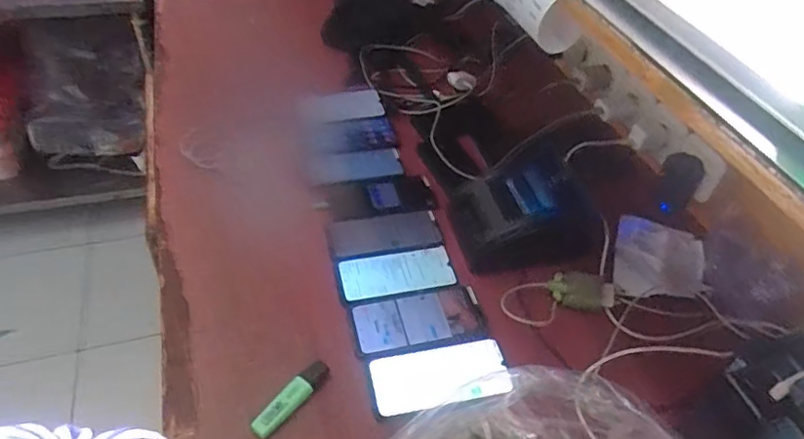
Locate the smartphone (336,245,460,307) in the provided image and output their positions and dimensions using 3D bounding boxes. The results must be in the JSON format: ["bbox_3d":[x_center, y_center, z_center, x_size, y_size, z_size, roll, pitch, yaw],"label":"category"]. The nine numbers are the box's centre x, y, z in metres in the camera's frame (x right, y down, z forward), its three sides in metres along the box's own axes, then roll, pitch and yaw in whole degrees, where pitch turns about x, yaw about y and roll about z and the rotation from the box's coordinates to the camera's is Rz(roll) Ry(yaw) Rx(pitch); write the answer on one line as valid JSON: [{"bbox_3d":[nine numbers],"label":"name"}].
[{"bbox_3d":[-0.008,0.073,0.796,0.159,0.012,0.073,-9,47,-14],"label":"smartphone"}]

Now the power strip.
[{"bbox_3d":[0.366,-0.174,0.912,0.088,0.066,0.351,-8,47,-14],"label":"power strip"}]

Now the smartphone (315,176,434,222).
[{"bbox_3d":[-0.044,-0.037,0.892,0.171,0.011,0.084,-10,50,-1],"label":"smartphone"}]

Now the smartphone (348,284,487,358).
[{"bbox_3d":[0.021,0.132,0.746,0.166,0.012,0.081,-8,47,-14],"label":"smartphone"}]

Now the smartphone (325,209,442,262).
[{"bbox_3d":[-0.027,0.020,0.843,0.159,0.010,0.074,-11,53,-10],"label":"smartphone"}]

